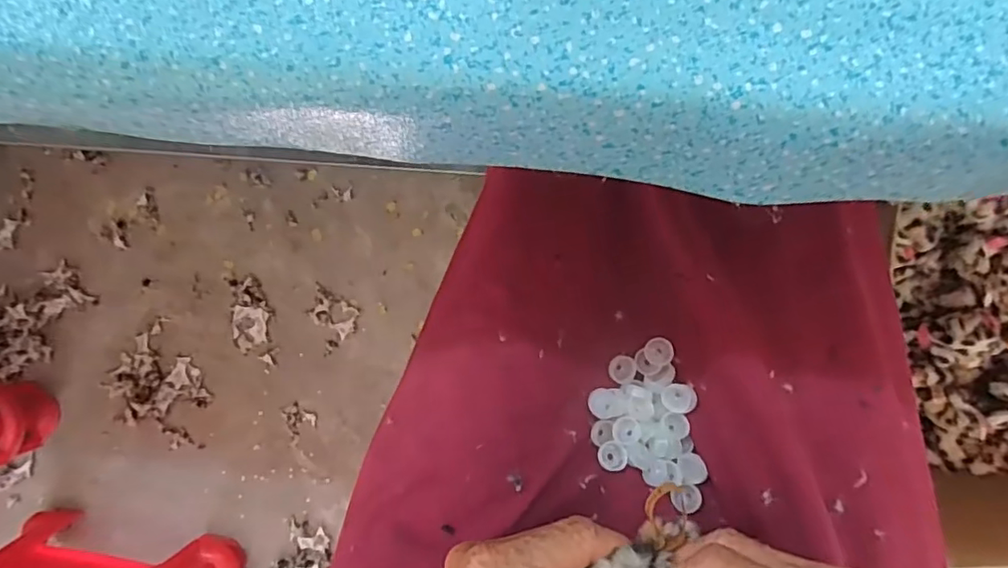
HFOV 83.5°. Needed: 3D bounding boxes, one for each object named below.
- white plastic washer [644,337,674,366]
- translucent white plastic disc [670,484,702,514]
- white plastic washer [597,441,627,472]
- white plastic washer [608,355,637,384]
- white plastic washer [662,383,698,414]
[{"bbox_3d":[0.092,0.041,0.337,0.016,0.004,0.017,-11,90,5],"label":"white plastic washer"},{"bbox_3d":[0.105,0.124,0.326,0.017,0.004,0.015,-11,64,13],"label":"translucent white plastic disc"},{"bbox_3d":[0.063,0.100,0.329,0.017,0.008,0.015,-4,91,5],"label":"white plastic washer"},{"bbox_3d":[0.071,0.052,0.341,0.016,0.006,0.017,0,91,5],"label":"white plastic washer"},{"bbox_3d":[0.102,0.067,0.330,0.019,0.005,0.017,1,91,5],"label":"white plastic washer"}]

